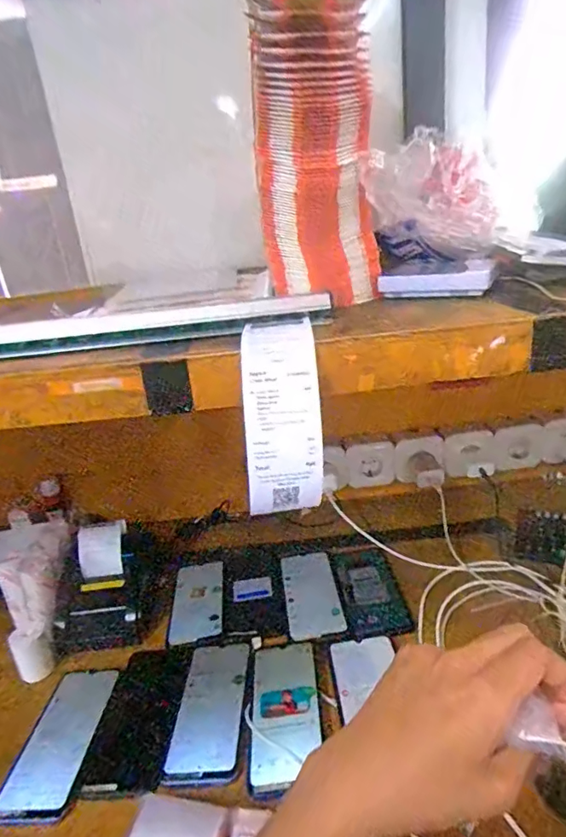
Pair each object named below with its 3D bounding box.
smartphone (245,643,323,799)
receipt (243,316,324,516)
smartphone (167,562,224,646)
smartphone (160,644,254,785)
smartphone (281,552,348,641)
[{"bbox_3d":[0.002,0.301,0.514,0.069,0.006,0.164,-5,22,4],"label":"smartphone"},{"bbox_3d":[0.004,-0.005,0.391,0.057,0.155,0.067,-2,-4,11],"label":"receipt"},{"bbox_3d":[-0.117,0.248,0.682,0.067,0.011,0.138,0,28,-6],"label":"smartphone"},{"bbox_3d":[-0.074,0.306,0.531,0.073,0.006,0.162,-5,22,5],"label":"smartphone"},{"bbox_3d":[0.038,0.236,0.679,0.071,0.011,0.172,-8,22,-2],"label":"smartphone"}]

